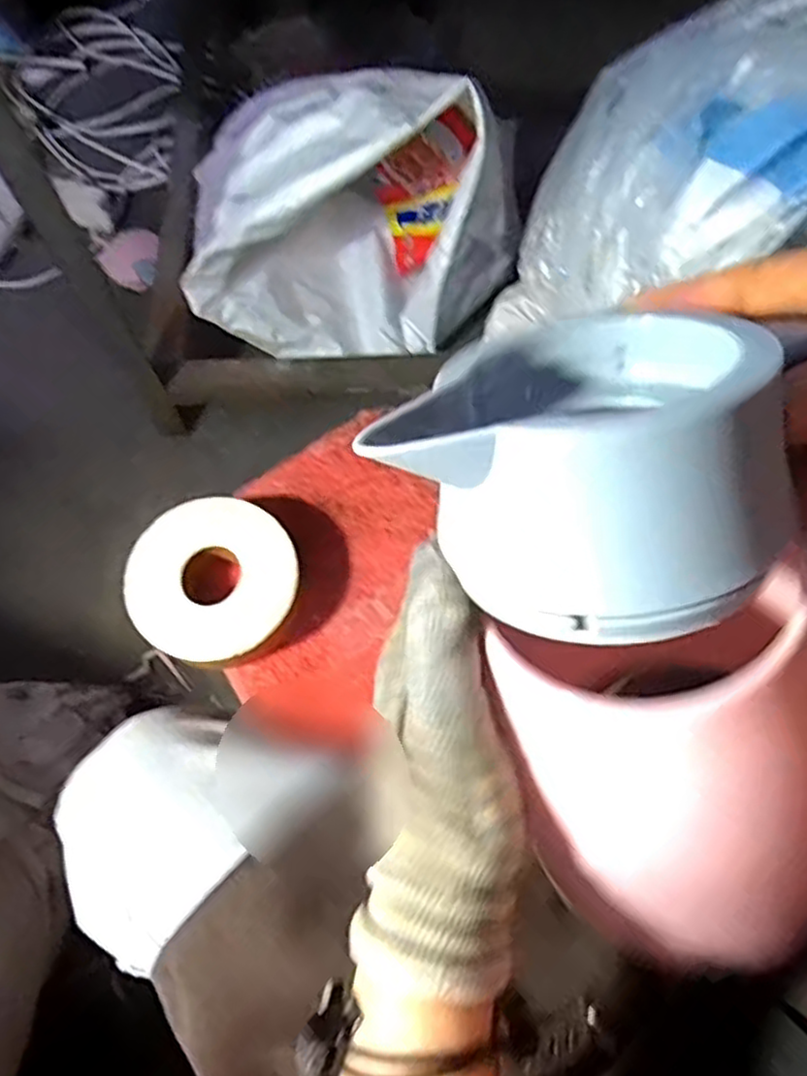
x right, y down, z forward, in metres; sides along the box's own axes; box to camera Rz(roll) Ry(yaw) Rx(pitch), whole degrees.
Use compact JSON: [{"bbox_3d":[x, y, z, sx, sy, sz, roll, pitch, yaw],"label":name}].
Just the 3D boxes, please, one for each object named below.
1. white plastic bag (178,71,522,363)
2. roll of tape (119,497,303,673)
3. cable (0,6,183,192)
[{"bbox_3d":[-0.062,-0.379,0.853,0.352,0.308,0.251,0,69,0],"label":"white plastic bag"},{"bbox_3d":[-0.113,0.027,0.438,0.096,0.036,0.097,0,69,0],"label":"roll of tape"},{"bbox_3d":[-0.475,-0.714,1.152,0.261,0.038,0.415,-33,73,-12],"label":"cable"}]

